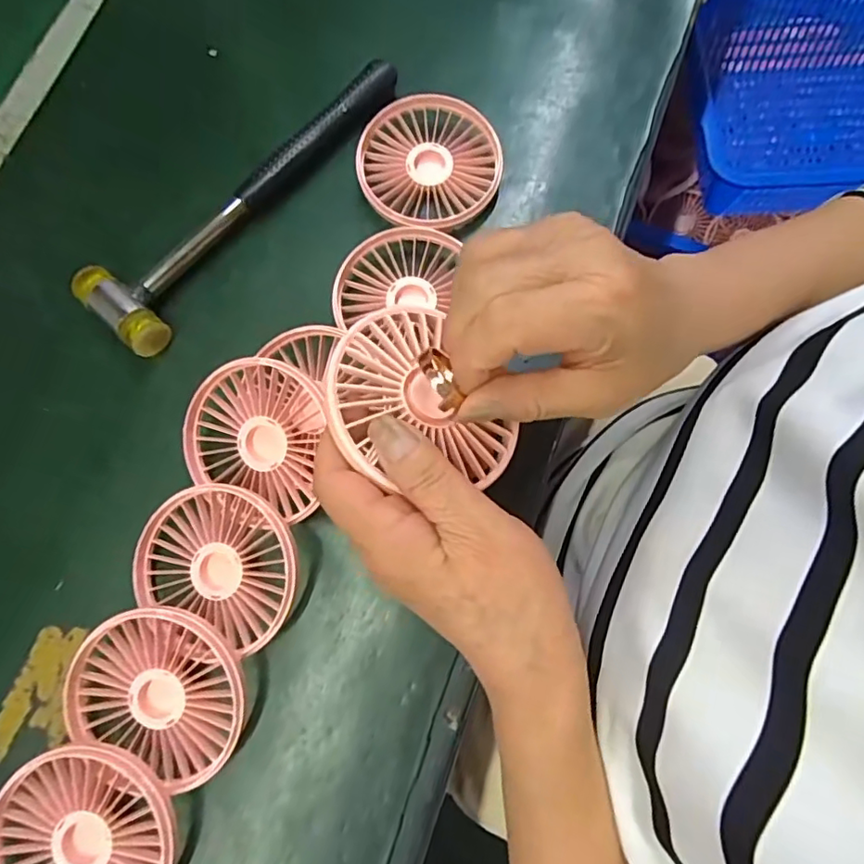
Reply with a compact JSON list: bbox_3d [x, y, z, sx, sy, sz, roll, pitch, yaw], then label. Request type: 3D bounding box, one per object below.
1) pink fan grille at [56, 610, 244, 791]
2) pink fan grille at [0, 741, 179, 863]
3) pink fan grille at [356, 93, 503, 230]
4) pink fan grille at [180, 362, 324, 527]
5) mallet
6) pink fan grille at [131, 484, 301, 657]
[{"bbox_3d":[-0.133,0.126,0.281,0.088,0.018,0.074,26,87,6],"label":"pink fan grille"},{"bbox_3d":[-0.163,0.193,0.266,0.085,0.023,0.086,0,76,2],"label":"pink fan grille"},{"bbox_3d":[-0.002,-0.165,0.352,0.086,0.019,0.086,6,77,3],"label":"pink fan grille"},{"bbox_3d":[-0.094,-0.001,0.301,0.079,0.011,0.075,18,100,12],"label":"pink fan grille"},{"bbox_3d":[-0.112,-0.149,0.351,0.061,0.020,0.234,40,81,10],"label":"mallet"},{"bbox_3d":[-0.110,0.066,0.297,0.088,0.029,0.070,24,78,7],"label":"pink fan grille"}]

